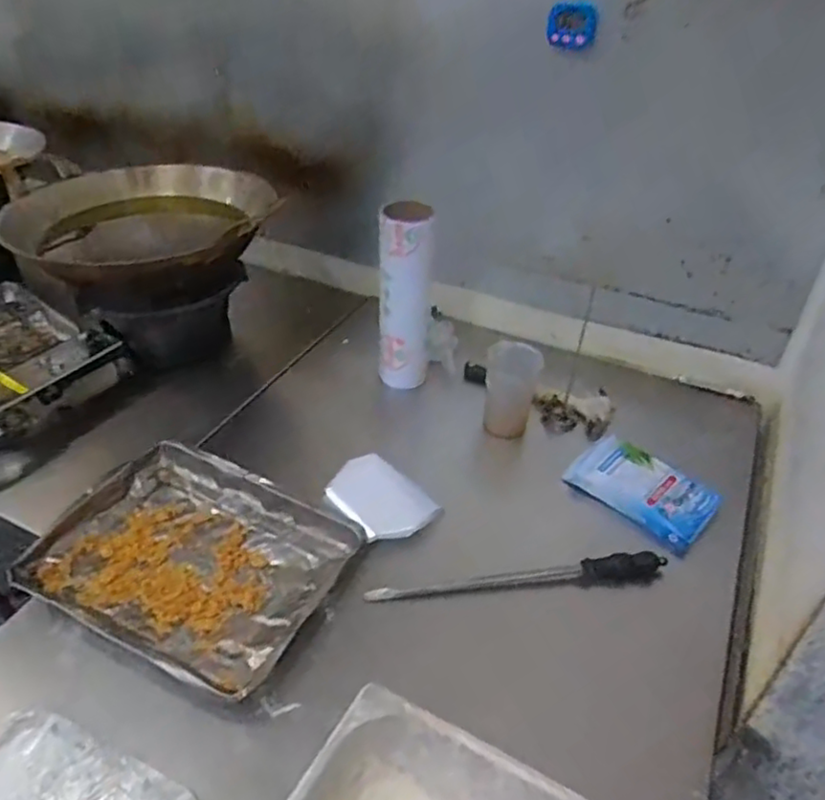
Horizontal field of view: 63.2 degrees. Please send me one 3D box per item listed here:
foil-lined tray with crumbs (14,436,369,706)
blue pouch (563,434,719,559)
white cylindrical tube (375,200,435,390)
[{"bbox_3d":[-0.290,0.201,0.879,0.378,0.038,0.286,19,41,20],"label":"foil-lined tray with crumbs"},{"bbox_3d":[0.338,0.128,0.990,0.198,0.040,0.121,38,62,26],"label":"blue pouch"},{"bbox_3d":[-0.012,-0.169,1.134,0.092,0.293,0.092,1,38,-2],"label":"white cylindrical tube"}]

